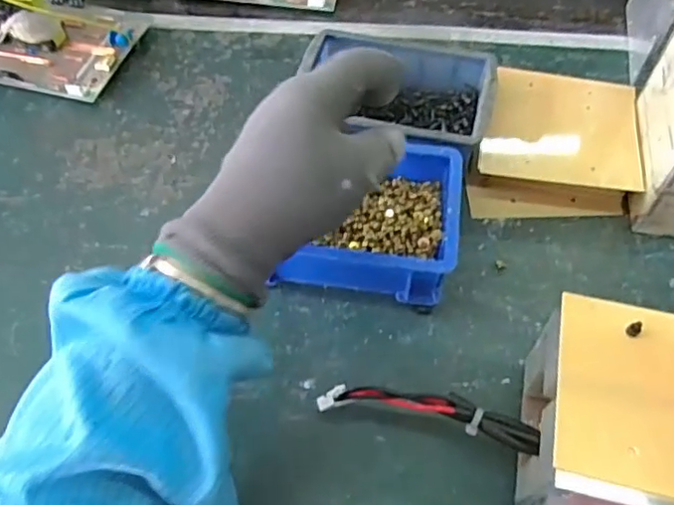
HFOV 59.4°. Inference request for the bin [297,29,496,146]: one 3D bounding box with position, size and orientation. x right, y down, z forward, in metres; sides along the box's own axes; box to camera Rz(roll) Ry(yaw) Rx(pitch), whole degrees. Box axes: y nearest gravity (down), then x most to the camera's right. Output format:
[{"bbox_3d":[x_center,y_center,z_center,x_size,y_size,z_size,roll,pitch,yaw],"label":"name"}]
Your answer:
[{"bbox_3d":[0.042,-0.110,0.455,0.145,0.055,0.100,12,59,9],"label":"bin"}]

